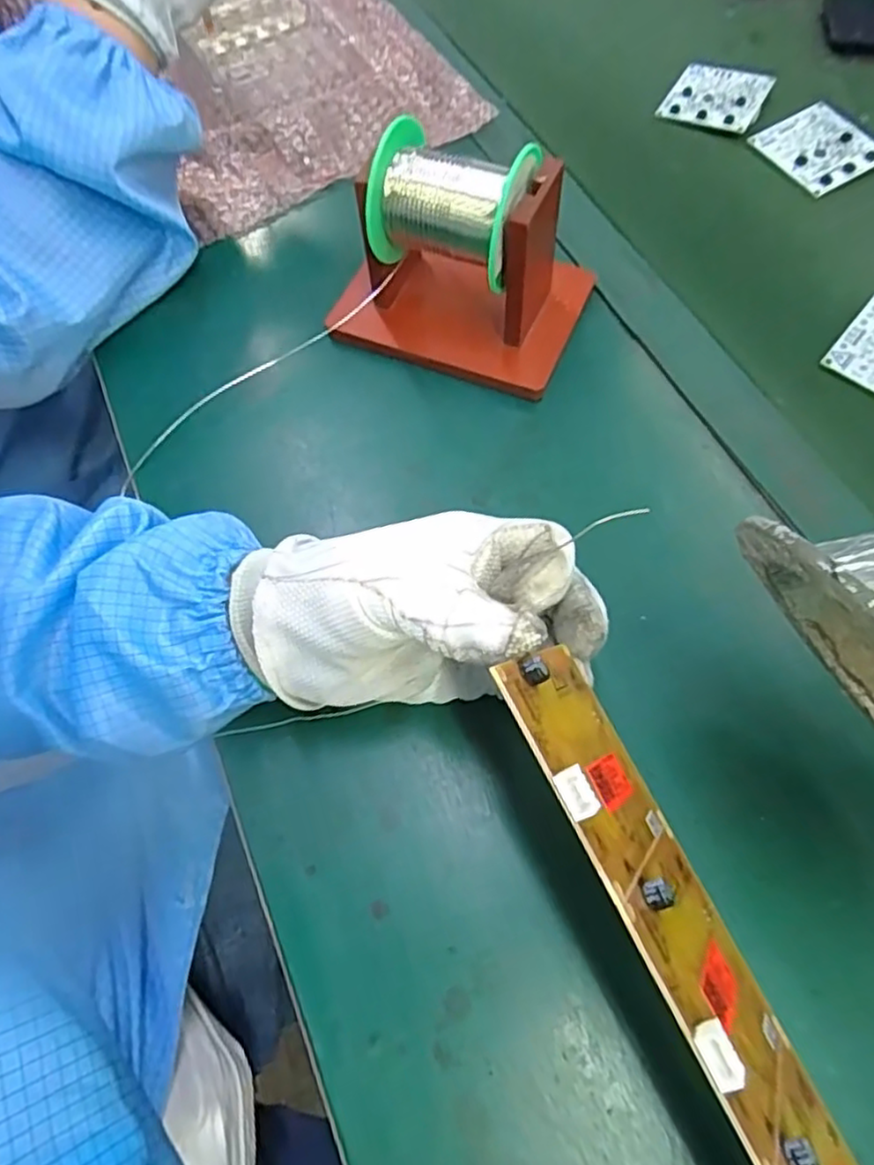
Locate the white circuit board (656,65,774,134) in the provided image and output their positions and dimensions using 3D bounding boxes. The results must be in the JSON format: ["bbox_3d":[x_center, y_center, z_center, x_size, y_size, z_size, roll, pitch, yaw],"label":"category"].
[{"bbox_3d":[0.210,-0.366,0.510,0.066,0.009,0.080,28,67,13],"label":"white circuit board"}]

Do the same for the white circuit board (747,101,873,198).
[{"bbox_3d":[0.269,-0.306,0.478,0.067,0.010,0.068,-29,67,-13],"label":"white circuit board"}]

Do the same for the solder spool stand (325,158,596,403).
[{"bbox_3d":[0.016,-0.185,0.376,0.137,0.088,0.102,18,65,9],"label":"solder spool stand"}]

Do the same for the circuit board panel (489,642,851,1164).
[{"bbox_3d":[0.080,0.113,0.195,0.008,0.065,0.205,-34,75,25],"label":"circuit board panel"}]

